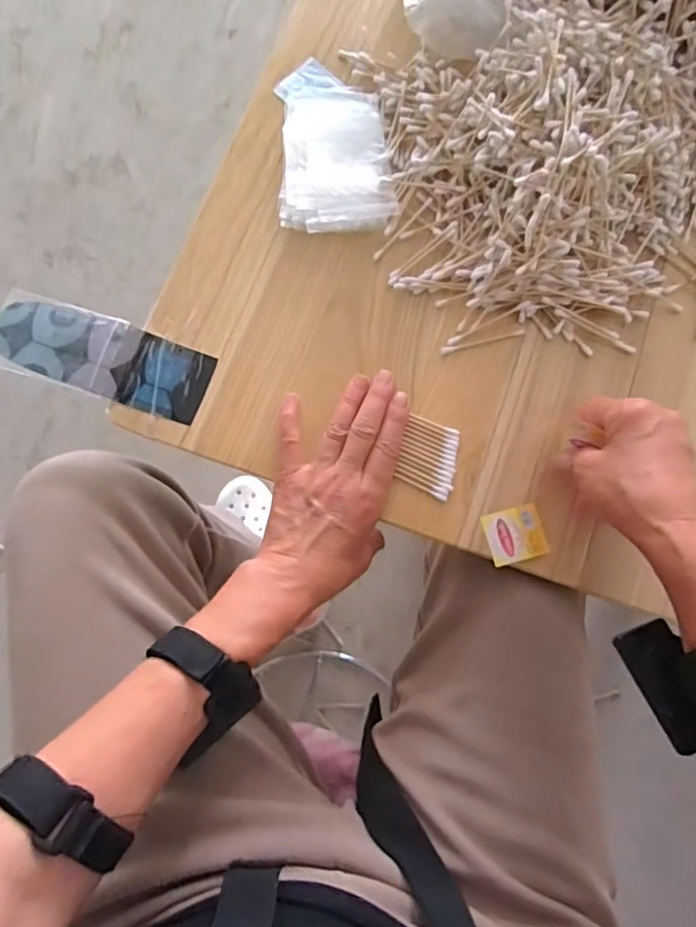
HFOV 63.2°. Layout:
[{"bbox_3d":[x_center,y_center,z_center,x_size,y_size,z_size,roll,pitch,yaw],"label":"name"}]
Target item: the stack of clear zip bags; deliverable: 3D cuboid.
[{"bbox_3d":[-0.015,-0.277,0.490,0.094,0.018,0.170,-7,79,-1],"label":"stack of clear zip bags"}]

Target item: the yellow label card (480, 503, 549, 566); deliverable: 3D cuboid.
[{"bbox_3d":[0.127,0.054,0.430,0.043,0.004,0.039,-15,79,-3],"label":"yellow label card"}]

